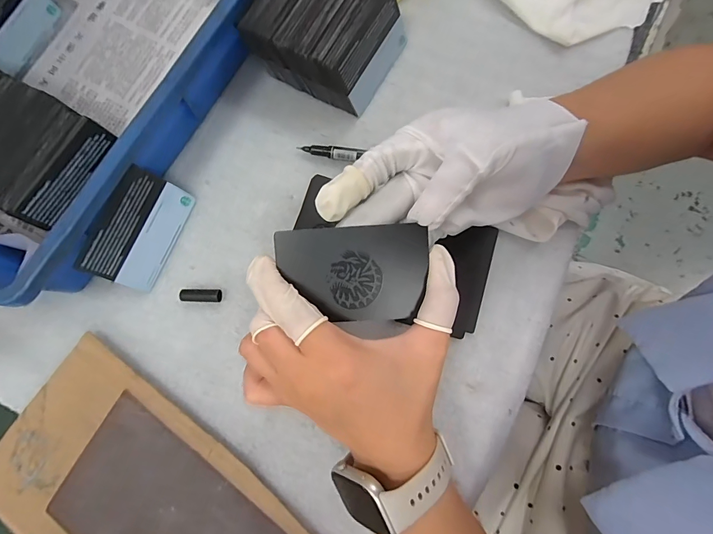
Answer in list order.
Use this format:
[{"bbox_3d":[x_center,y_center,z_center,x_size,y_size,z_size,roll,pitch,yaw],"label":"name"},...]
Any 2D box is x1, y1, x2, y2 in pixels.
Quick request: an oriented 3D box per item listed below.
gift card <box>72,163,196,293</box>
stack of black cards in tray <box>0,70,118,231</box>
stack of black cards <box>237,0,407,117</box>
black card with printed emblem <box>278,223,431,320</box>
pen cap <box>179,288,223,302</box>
[{"bbox_3d":[-0.167,-0.029,0.285,0.009,0.053,0.085,13,76,44],"label":"gift card"},{"bbox_3d":[-0.264,-0.095,0.291,0.133,0.053,0.085,28,81,7],"label":"stack of black cards in tray"},{"bbox_3d":[-0.023,-0.191,0.300,0.104,0.053,0.084,25,81,7],"label":"stack of black cards"},{"bbox_3d":[-0.002,0.004,0.210,0.081,0.004,0.052,-1,97,0],"label":"black card with printed emblem"},{"bbox_3d":[-0.121,0.022,0.289,0.031,0.009,0.010,2,80,1],"label":"pen cap"}]

